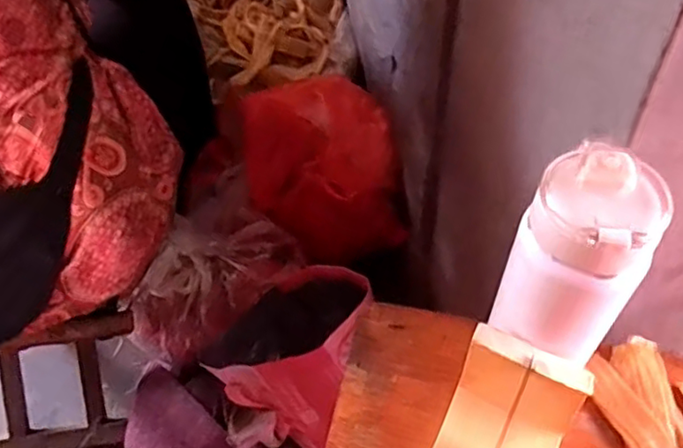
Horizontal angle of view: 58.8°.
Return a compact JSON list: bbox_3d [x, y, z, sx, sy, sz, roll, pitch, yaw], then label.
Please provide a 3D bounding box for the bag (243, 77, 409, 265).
[{"bbox_3d":[-0.032,-0.075,0.923,0.217,0.189,0.206,-11,50,-6],"label":"bag"}]

